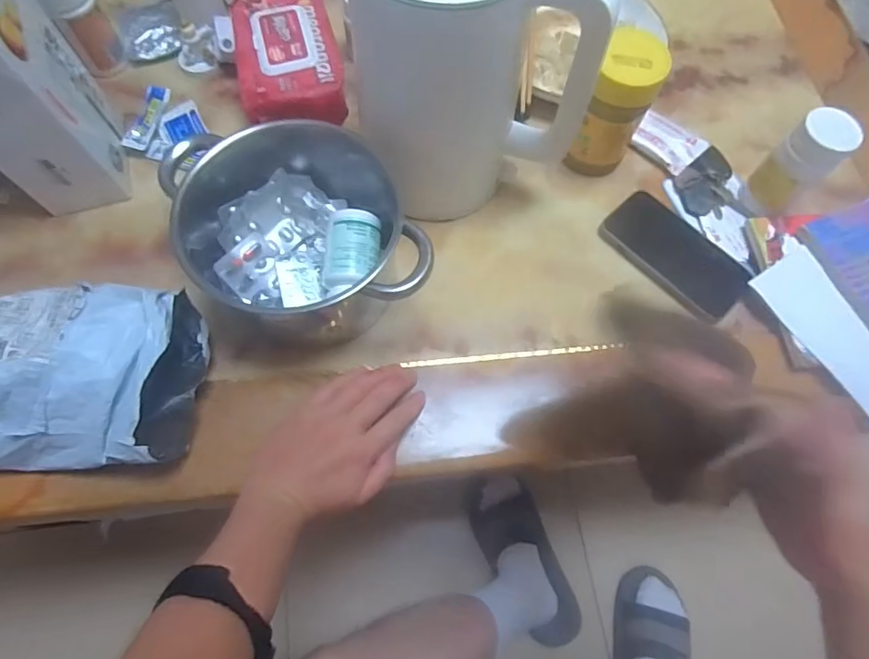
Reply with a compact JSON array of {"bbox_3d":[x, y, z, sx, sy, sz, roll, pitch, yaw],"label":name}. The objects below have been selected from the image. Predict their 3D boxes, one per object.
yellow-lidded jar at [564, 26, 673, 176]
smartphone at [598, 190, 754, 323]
[{"bbox_3d":[0.179,-0.216,0.511,0.057,0.127,0.060,1,68,-2],"label":"yellow-lidded jar"},{"bbox_3d":[0.238,-0.075,0.516,0.068,0.015,0.145,-41,75,-16],"label":"smartphone"}]

